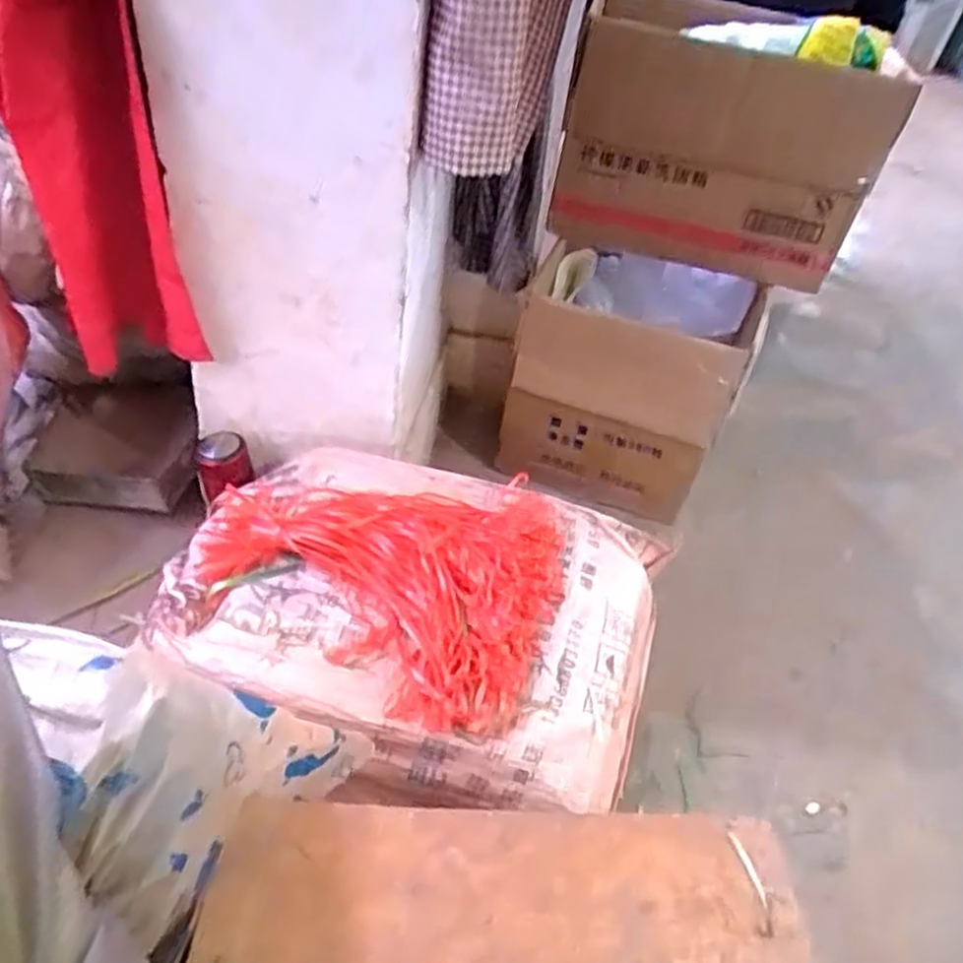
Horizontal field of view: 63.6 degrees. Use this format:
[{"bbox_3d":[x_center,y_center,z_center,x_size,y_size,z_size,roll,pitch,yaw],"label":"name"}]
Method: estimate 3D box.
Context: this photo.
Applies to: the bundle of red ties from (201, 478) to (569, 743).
[{"bbox_3d":[-0.102,0.078,0.814,0.375,0.060,0.315,20,43,11],"label":"bundle of red ties"}]

